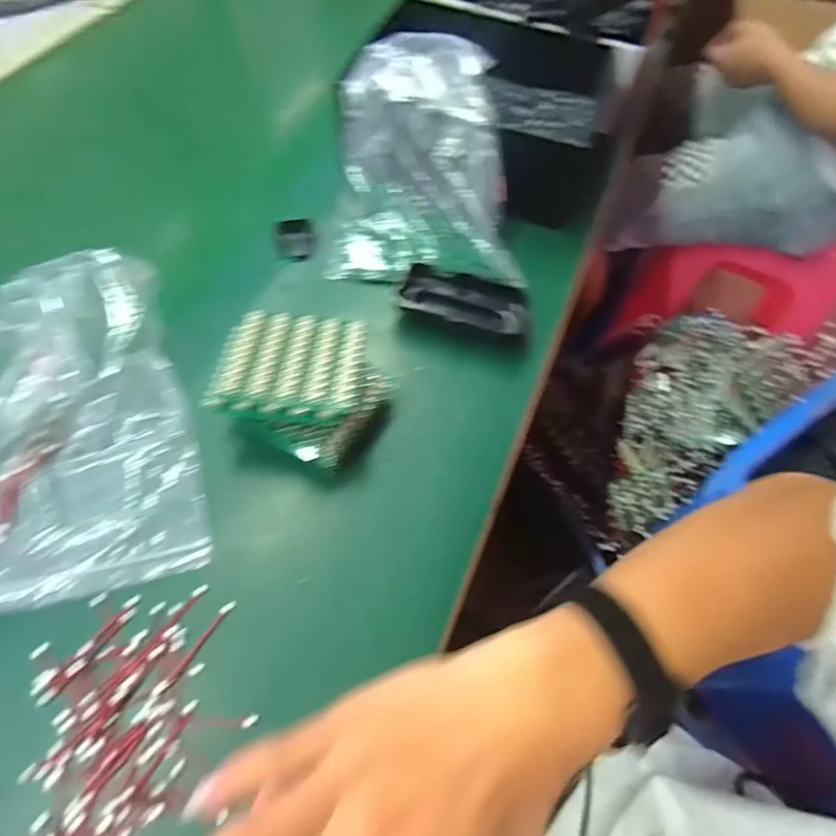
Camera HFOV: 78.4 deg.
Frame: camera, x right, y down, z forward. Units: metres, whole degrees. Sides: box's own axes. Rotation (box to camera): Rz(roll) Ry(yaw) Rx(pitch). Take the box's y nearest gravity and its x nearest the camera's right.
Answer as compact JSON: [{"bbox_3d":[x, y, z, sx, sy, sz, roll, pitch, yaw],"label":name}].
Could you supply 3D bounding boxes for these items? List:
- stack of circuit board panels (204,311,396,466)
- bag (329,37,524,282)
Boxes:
[{"bbox_3d":[-0.080,-0.022,0.362,0.108,0.054,0.099,8,61,2],"label":"stack of circuit board panels"},{"bbox_3d":[0.007,-0.232,0.453,0.163,0.107,0.195,0,61,-2],"label":"bag"}]

